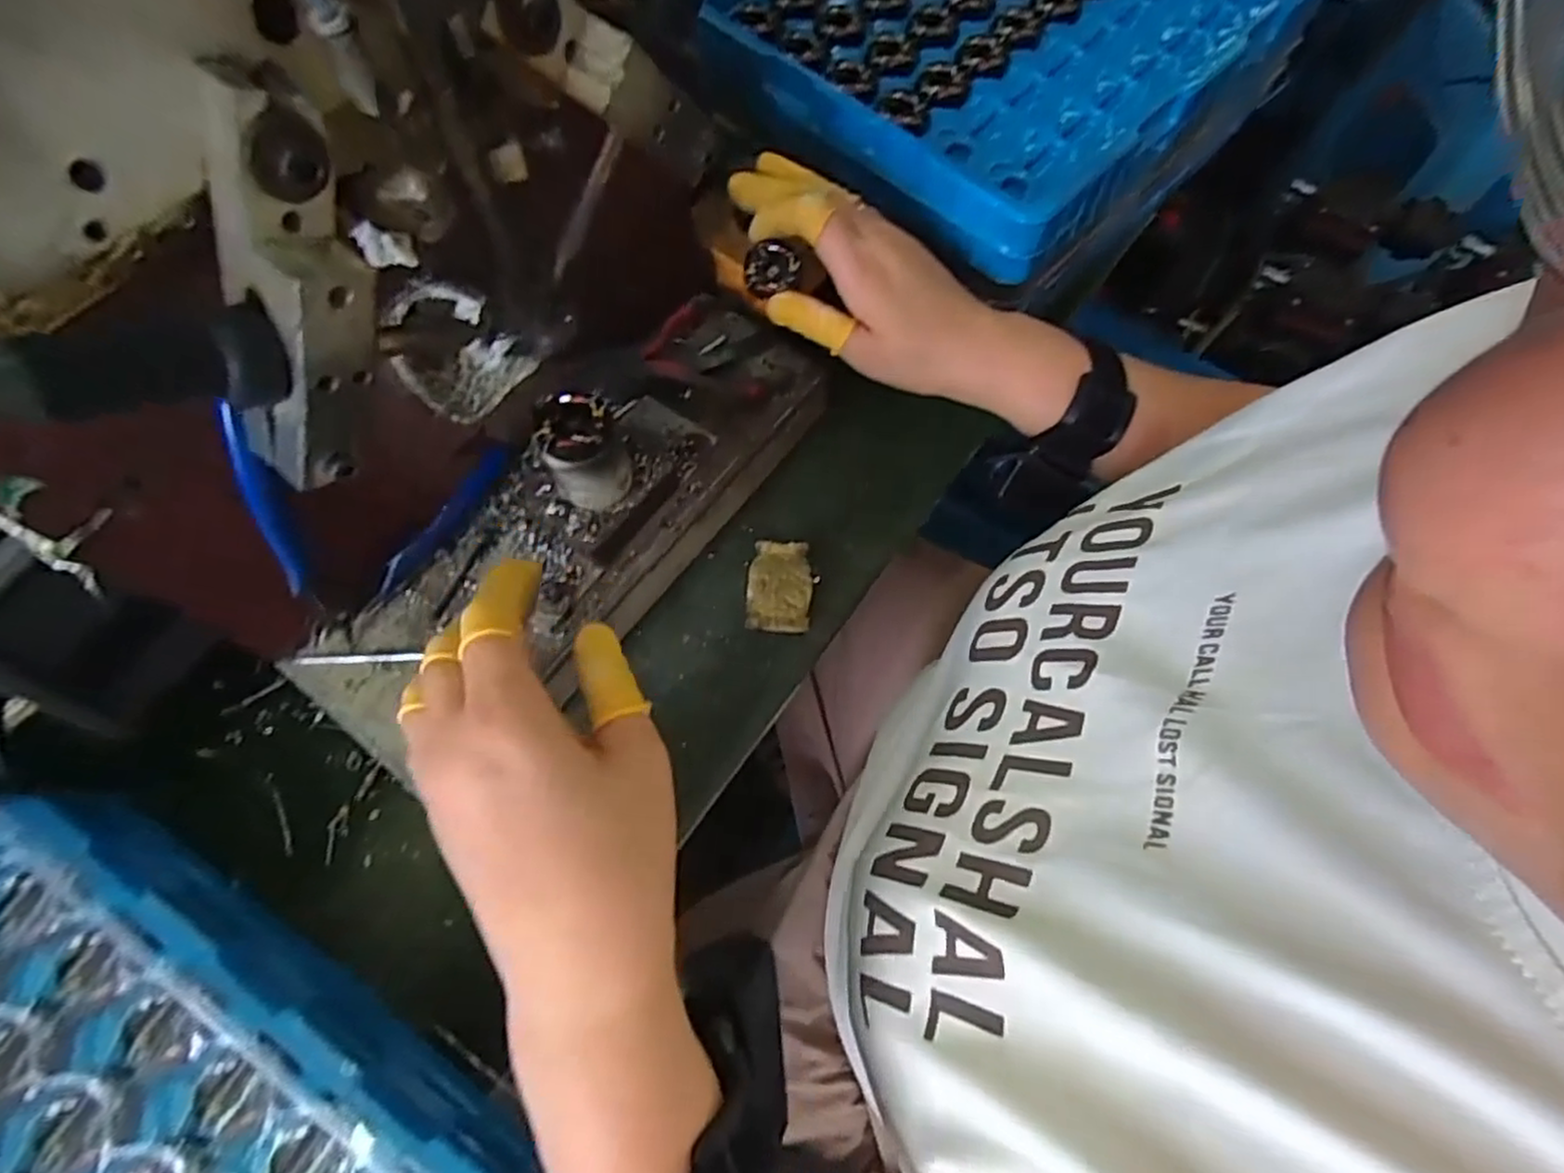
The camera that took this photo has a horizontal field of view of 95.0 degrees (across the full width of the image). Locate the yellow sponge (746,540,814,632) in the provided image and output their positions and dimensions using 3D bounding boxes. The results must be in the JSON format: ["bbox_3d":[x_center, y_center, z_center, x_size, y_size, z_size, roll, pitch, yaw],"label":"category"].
[{"bbox_3d":[-0.001,-0.001,0.400,0.035,0.005,0.052,6,68,0],"label":"yellow sponge"}]

